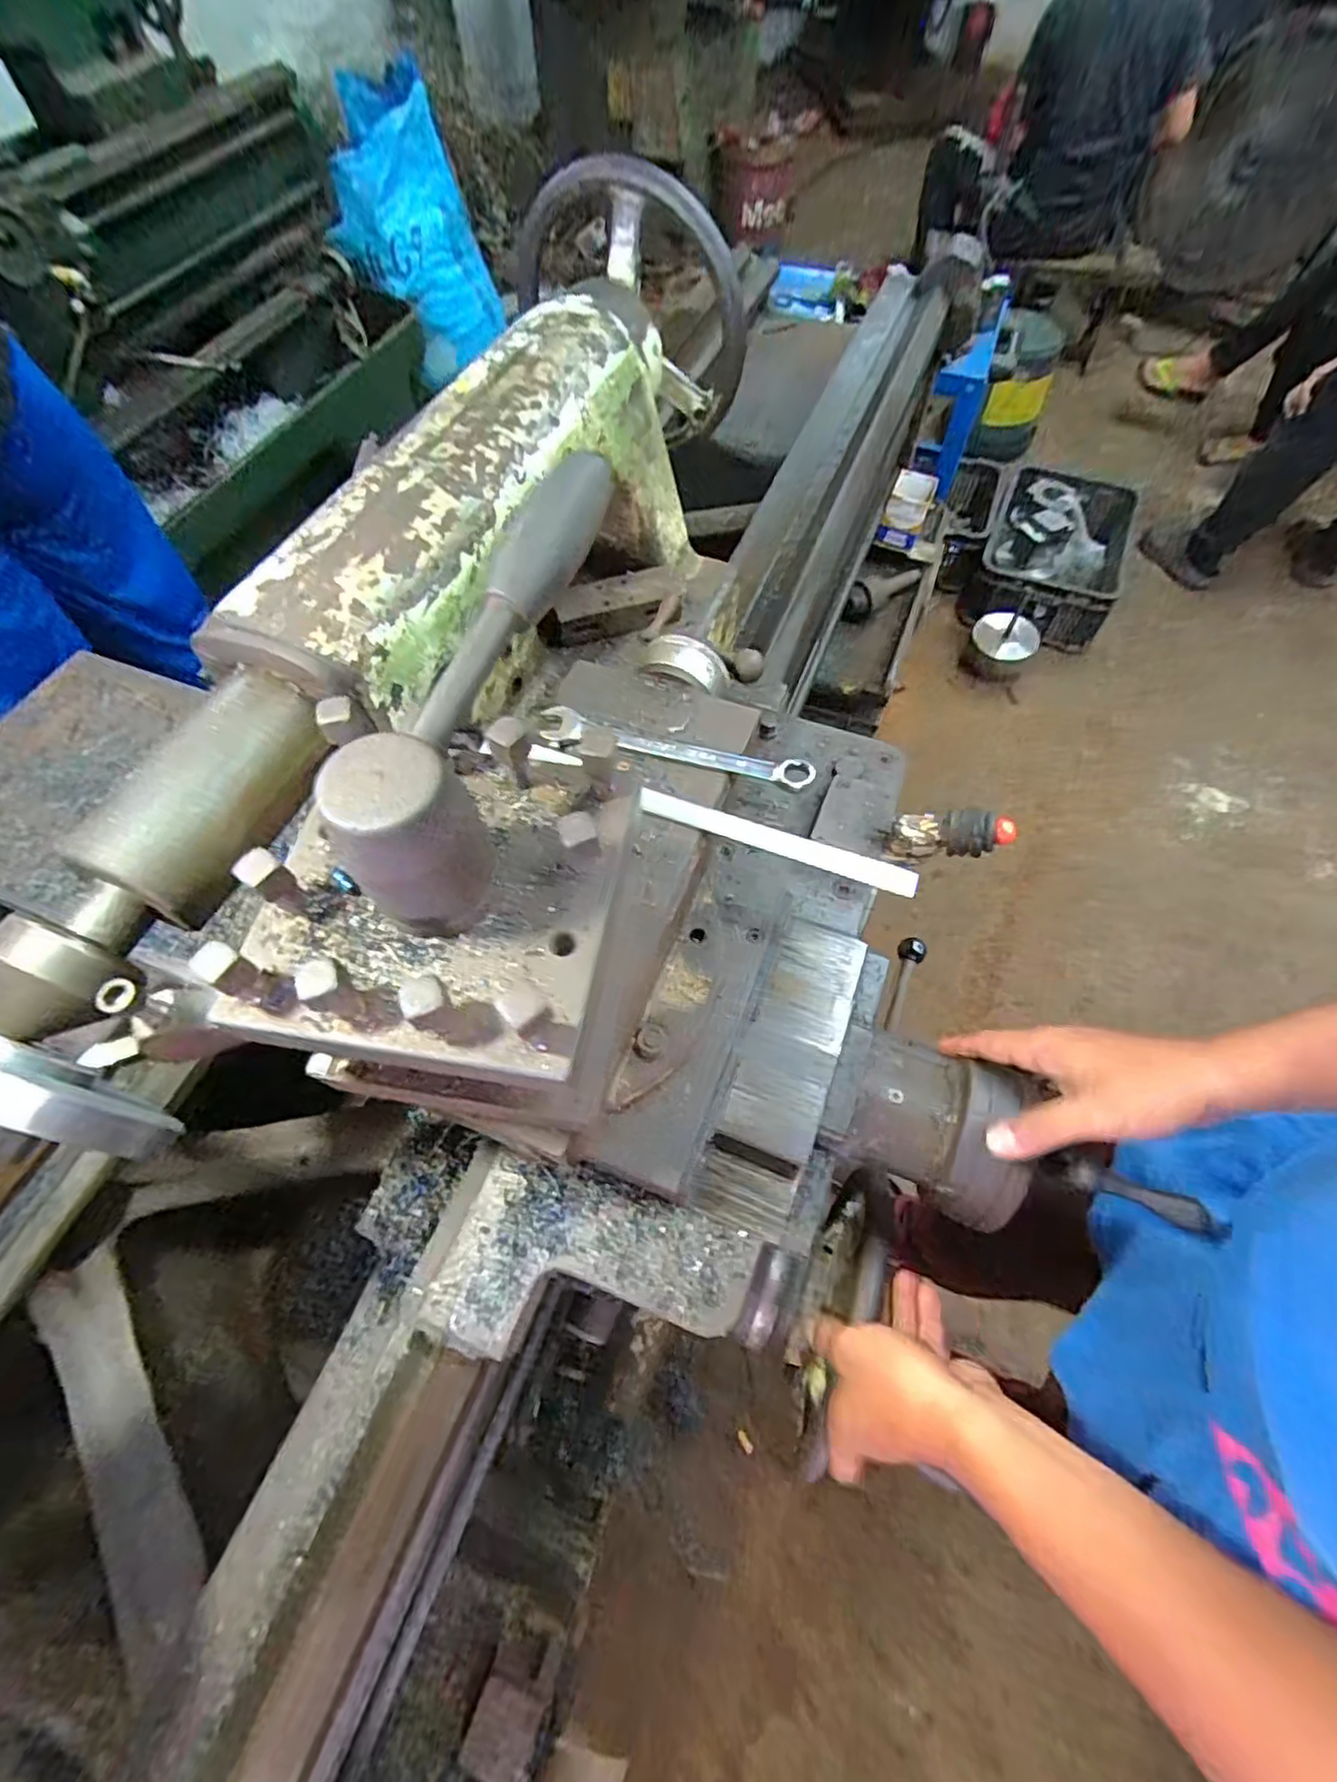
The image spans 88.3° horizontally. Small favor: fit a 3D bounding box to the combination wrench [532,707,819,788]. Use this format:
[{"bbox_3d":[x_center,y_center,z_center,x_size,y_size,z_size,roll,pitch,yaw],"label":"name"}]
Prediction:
[{"bbox_3d":[0.004,-0.094,0.453,0.182,0.009,0.027,13,63,8],"label":"combination wrench"}]

